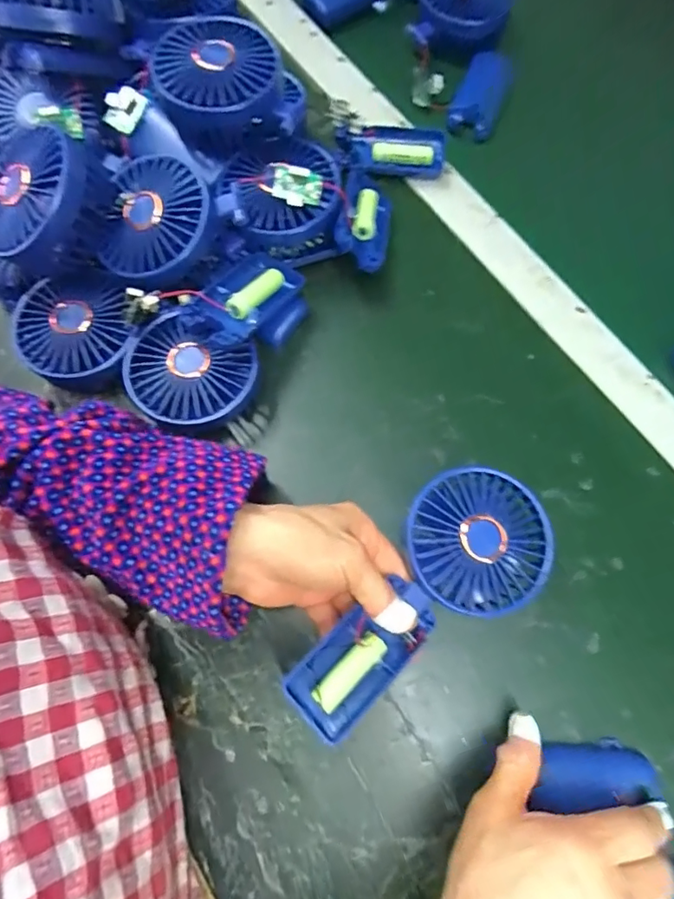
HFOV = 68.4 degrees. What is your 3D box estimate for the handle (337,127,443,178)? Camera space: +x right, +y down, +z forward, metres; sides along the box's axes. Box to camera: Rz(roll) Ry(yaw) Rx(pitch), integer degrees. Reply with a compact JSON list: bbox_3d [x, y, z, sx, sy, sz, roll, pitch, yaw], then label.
[{"bbox_3d":[0.047,-0.255,0.422,0.091,0.015,0.043,4,73,2],"label":"handle"}]

